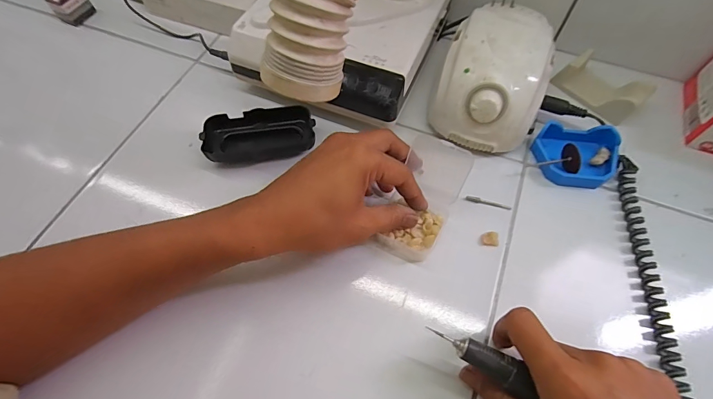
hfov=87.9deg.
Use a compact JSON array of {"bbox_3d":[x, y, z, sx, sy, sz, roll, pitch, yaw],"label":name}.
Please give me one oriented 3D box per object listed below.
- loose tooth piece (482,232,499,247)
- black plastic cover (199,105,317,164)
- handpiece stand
[{"bbox_3d":[0.123,0.036,0.339,0.015,0.007,0.015,0,60,-1],"label":"loose tooth piece"},{"bbox_3d":[-0.099,-0.065,0.384,0.107,0.032,0.051,-11,61,-8],"label":"black plastic cover"},{"bbox_3d":[0.278,-0.129,0.417,0.052,0.026,0.087,-34,66,-19],"label":"handpiece stand"}]

